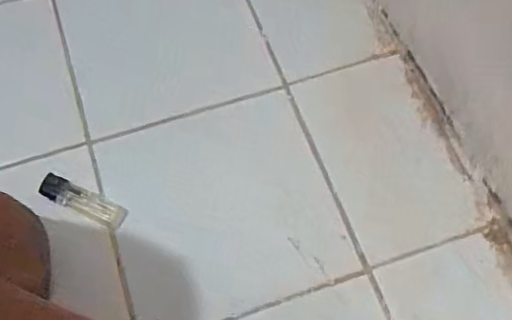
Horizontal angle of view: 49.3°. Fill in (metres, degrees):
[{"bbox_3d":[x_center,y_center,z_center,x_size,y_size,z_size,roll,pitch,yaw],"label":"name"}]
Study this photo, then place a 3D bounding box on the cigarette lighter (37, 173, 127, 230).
[{"bbox_3d":[-0.154,0.037,0.496,0.082,0.009,0.023,23,66,11],"label":"cigarette lighter"}]

